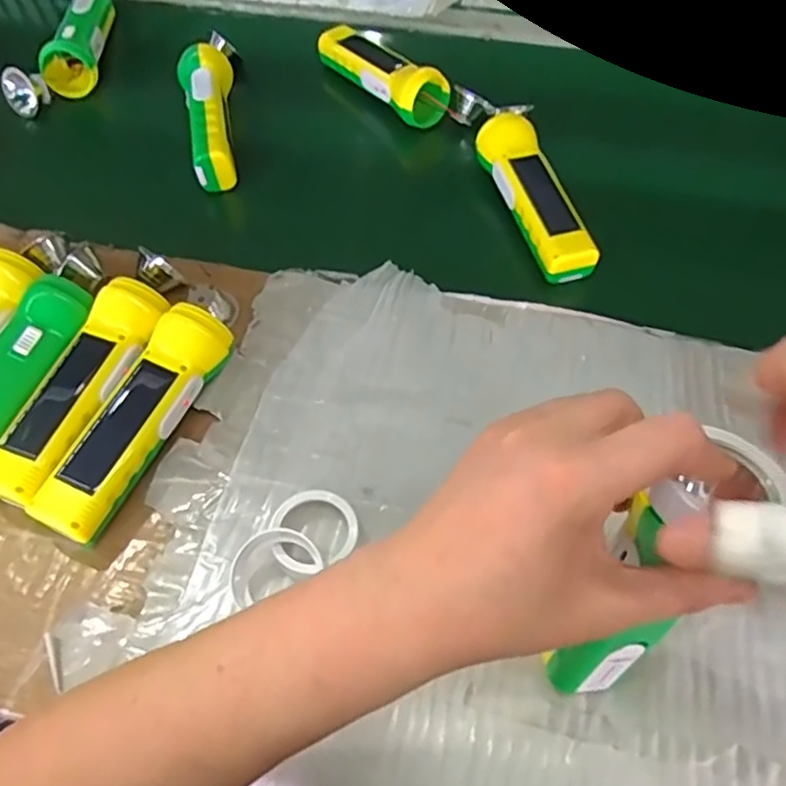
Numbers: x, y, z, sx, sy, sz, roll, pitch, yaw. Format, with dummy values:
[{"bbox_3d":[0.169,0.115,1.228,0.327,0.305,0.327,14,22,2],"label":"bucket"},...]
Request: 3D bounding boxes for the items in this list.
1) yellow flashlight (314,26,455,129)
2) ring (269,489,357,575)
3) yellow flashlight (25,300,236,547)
[{"bbox_3d":[-0.015,-0.321,0.664,0.065,0.064,0.165,-31,61,-19],"label":"yellow flashlight"},{"bbox_3d":[-0.047,0.083,0.392,0.049,0.016,0.050,0,56,0],"label":"ring"},{"bbox_3d":[-0.164,0.017,0.424,0.044,0.043,0.163,20,58,14],"label":"yellow flashlight"}]

